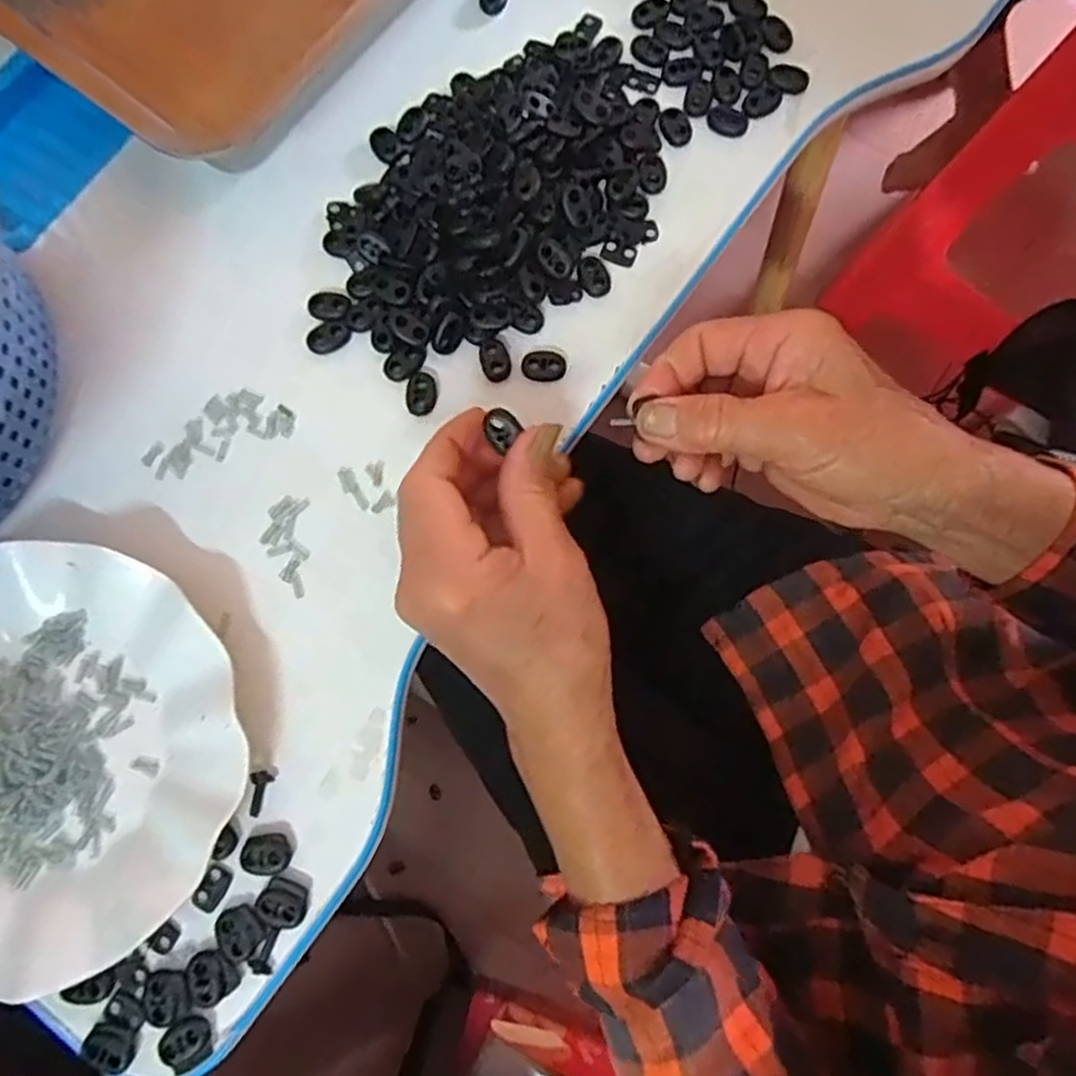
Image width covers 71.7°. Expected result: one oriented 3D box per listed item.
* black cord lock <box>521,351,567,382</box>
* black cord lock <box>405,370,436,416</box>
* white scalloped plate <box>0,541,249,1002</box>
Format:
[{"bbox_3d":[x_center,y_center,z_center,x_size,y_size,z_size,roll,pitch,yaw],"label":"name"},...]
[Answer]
[{"bbox_3d":[0.003,-0.085,0.368,0.022,0.004,0.015,15,79,4],"label":"black cord lock"},{"bbox_3d":[-0.057,-0.072,0.366,0.015,0.004,0.022,0,79,1],"label":"black cord lock"},{"bbox_3d":[-0.221,0.095,0.325,0.178,0.021,0.177,0,79,1],"label":"white scalloped plate"}]

